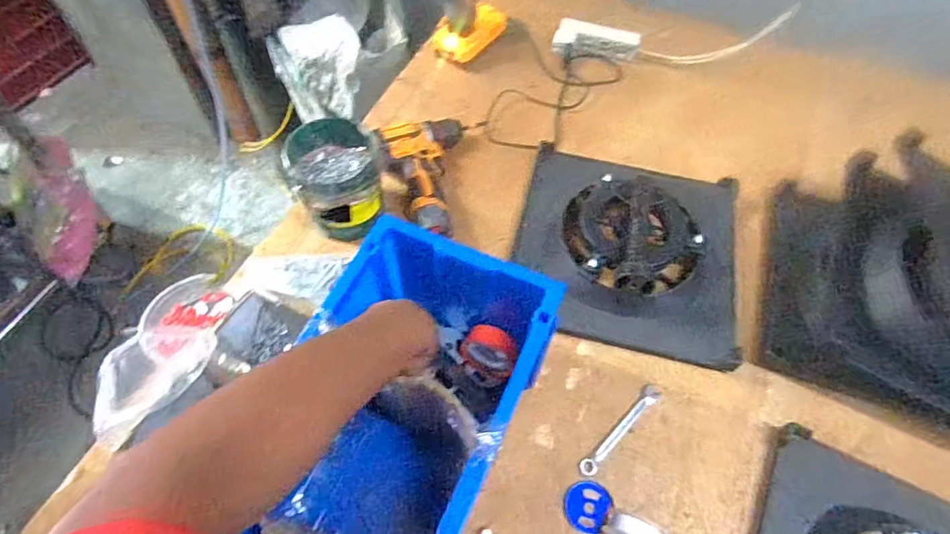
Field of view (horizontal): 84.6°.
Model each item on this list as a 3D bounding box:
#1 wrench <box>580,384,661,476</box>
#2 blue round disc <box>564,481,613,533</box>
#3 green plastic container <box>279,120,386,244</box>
[{"bbox_3d":[0.169,0.186,0.601,0.020,0.011,0.135,40,65,19],"label":"wrench"},{"bbox_3d":[0.122,0.258,0.560,0.051,0.010,0.050,1,59,-2],"label":"blue round disc"},{"bbox_3d":[-0.186,-0.112,0.715,0.113,0.124,0.123,-8,60,-7],"label":"green plastic container"}]

